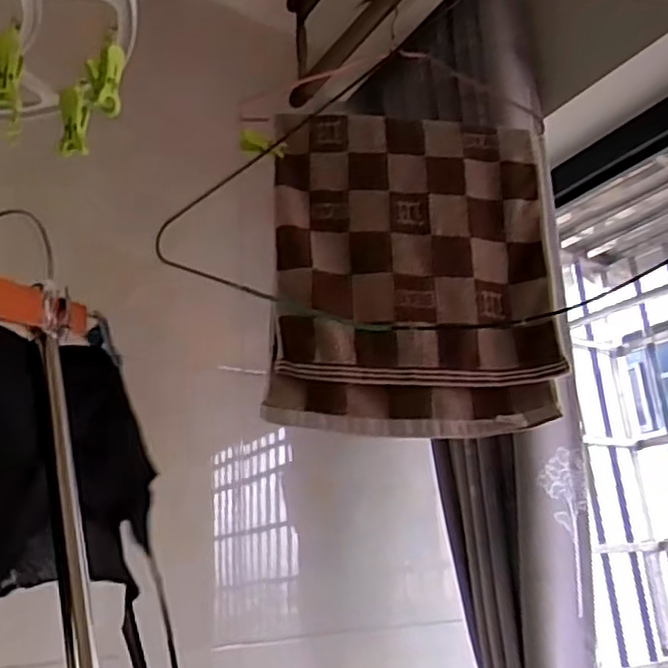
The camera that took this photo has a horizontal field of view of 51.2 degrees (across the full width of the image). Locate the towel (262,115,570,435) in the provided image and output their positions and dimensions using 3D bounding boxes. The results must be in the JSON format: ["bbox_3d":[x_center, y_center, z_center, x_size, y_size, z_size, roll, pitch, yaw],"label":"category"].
[{"bbox_3d":[0.091,-0.076,0.811,0.330,0.373,0.055,-3,-20,-1],"label":"towel"}]

